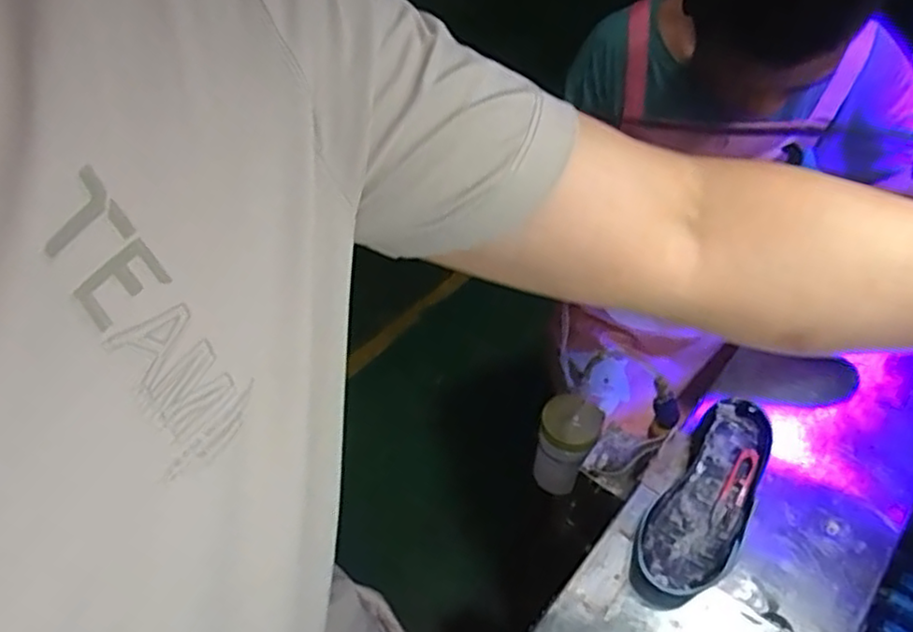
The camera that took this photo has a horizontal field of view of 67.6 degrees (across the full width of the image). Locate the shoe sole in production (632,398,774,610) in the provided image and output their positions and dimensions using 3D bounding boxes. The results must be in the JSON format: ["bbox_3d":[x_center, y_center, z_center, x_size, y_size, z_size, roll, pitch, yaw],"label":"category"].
[{"bbox_3d":[0.262,0.191,0.708,0.090,0.048,0.244,29,53,25],"label":"shoe sole in production"}]

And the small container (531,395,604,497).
[{"bbox_3d":[0.142,0.172,0.889,0.074,0.139,0.066,15,48,15],"label":"small container"}]

